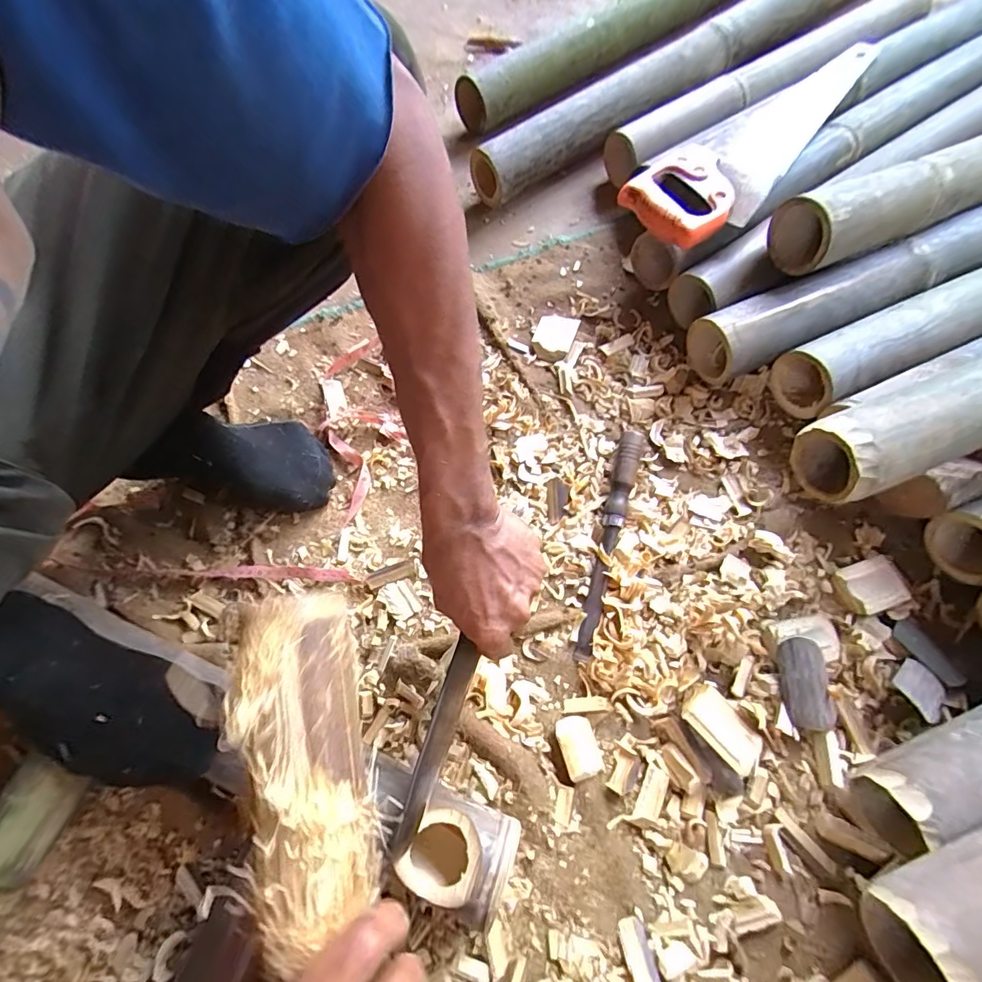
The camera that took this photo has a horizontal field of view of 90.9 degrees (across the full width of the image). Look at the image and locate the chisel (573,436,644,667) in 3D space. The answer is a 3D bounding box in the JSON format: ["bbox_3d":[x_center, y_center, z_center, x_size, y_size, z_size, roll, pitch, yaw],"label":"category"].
[{"bbox_3d":[0.121,0.048,0.496,0.024,0.030,0.242,16,70,9],"label":"chisel"}]

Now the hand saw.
[{"bbox_3d":[0.348,-0.462,0.620,0.134,0.043,0.476,40,75,17],"label":"hand saw"}]

